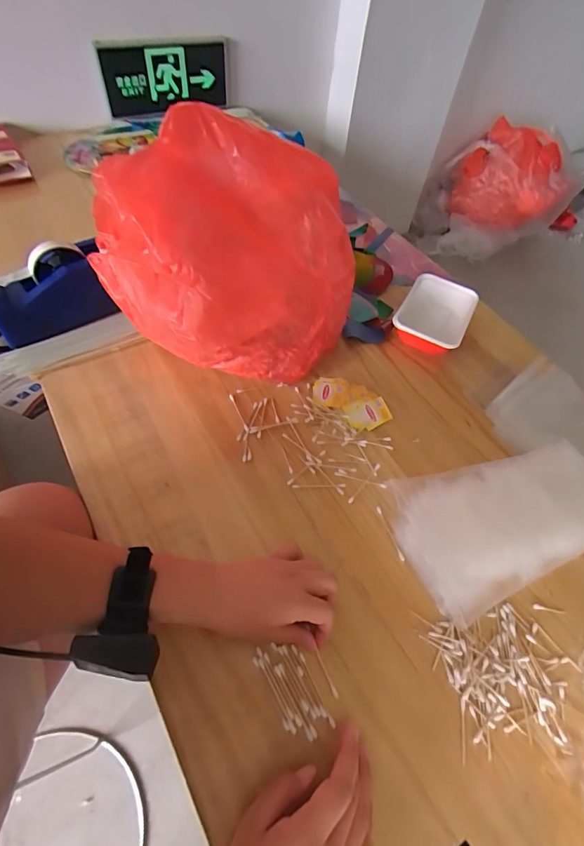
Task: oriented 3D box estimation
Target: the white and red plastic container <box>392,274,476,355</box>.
[{"bbox_3d":[0.261,-0.201,0.719,0.120,0.044,0.171,27,59,13],"label":"white and red plastic container"}]

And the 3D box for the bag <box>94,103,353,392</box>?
[{"bbox_3d":[-0.096,-0.239,0.573,0.314,0.309,0.289,40,62,20],"label":"bag"}]

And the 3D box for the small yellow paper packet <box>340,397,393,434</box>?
[{"bbox_3d":[0.114,-0.016,0.604,0.066,0.012,0.051,-17,60,-15],"label":"small yellow paper packet"}]

